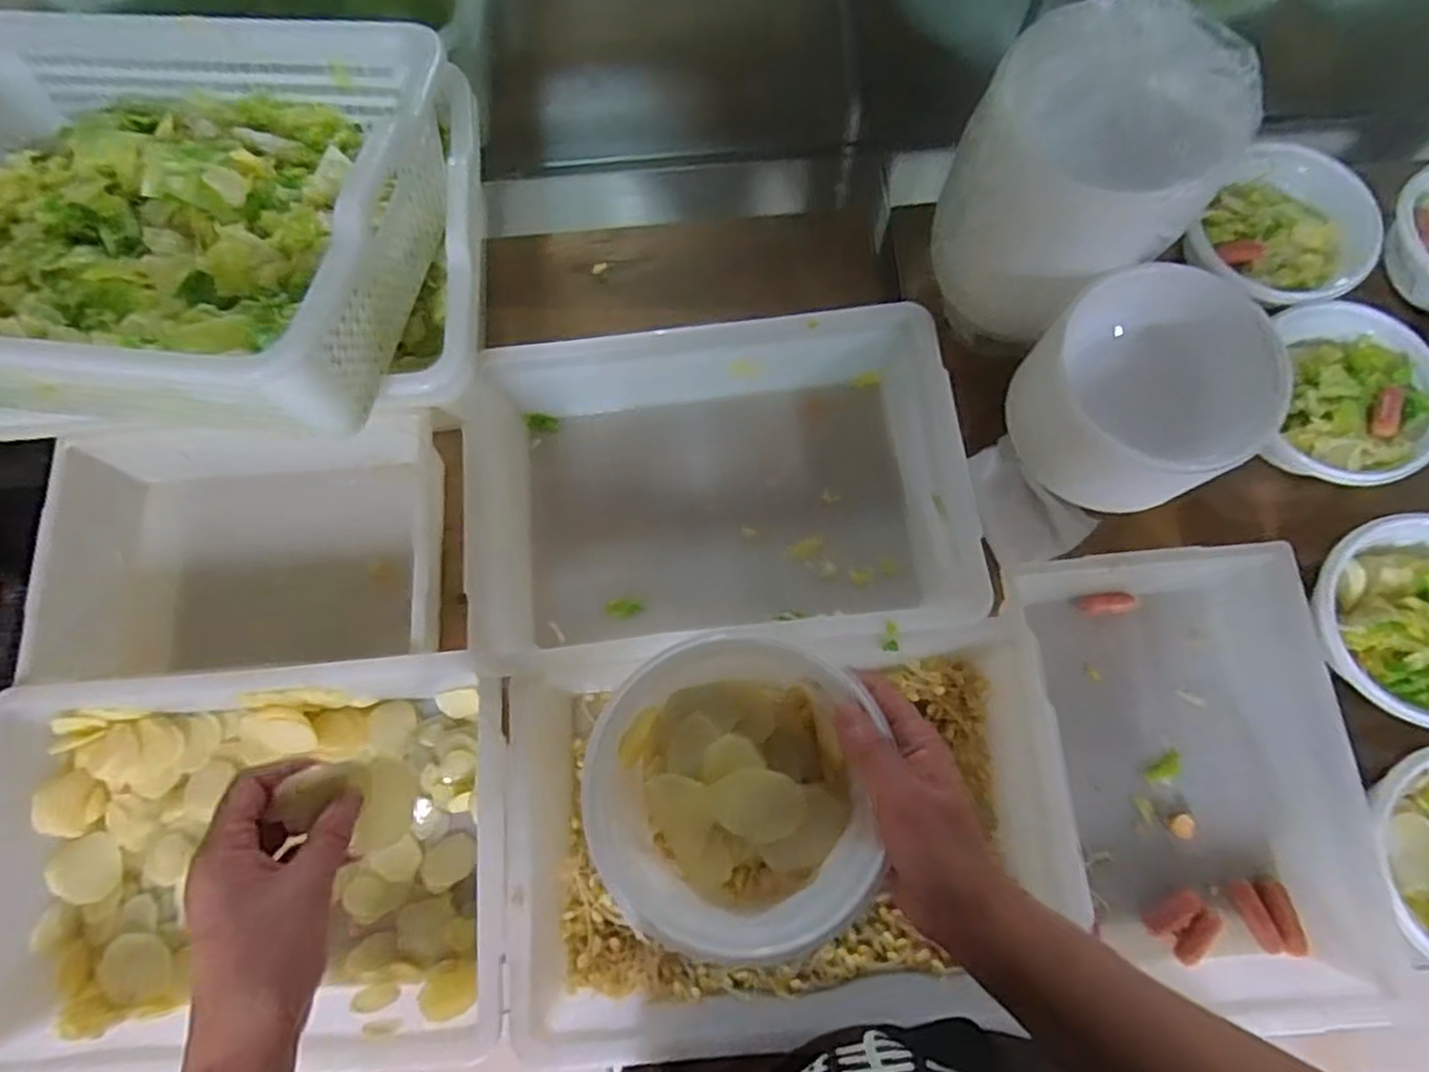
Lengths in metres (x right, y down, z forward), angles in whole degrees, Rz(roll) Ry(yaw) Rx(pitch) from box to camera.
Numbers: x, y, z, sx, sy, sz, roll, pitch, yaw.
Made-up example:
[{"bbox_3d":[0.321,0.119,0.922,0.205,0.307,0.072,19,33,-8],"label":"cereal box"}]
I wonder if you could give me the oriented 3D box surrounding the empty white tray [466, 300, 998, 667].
[{"bbox_3d":[0.001,-0.039,0.619,0.403,0.088,0.272,-5,75,1],"label":"empty white tray"}]

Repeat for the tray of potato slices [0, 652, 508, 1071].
[{"bbox_3d":[-0.342,0.241,0.550,0.381,0.080,0.274,-6,75,0],"label":"tray of potato slices"}]

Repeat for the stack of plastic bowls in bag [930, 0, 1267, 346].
[{"bbox_3d":[0.267,-0.265,0.541,0.158,0.196,0.158,-24,76,-4],"label":"stack of plastic bowls in bag"}]

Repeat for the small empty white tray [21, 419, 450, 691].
[{"bbox_3d":[-0.405,0.018,0.636,0.348,0.105,0.201,-5,75,1],"label":"small empty white tray"}]

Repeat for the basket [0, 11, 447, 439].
[{"bbox_3d":[-0.440,-0.239,0.544,0.469,0.150,0.319,10,76,5],"label":"basket"}]

